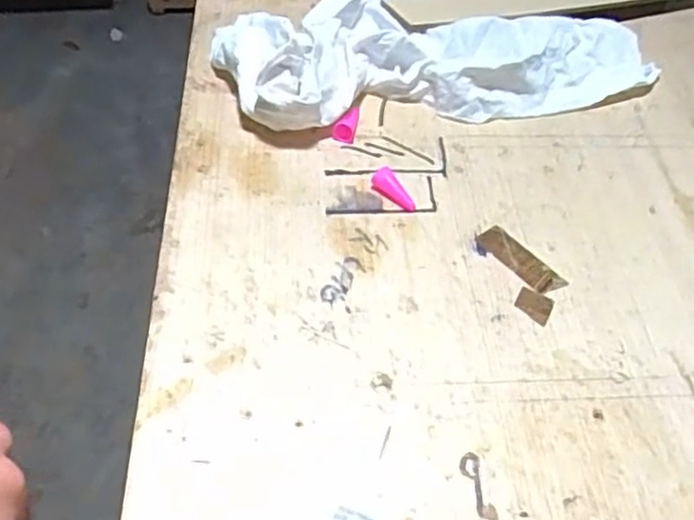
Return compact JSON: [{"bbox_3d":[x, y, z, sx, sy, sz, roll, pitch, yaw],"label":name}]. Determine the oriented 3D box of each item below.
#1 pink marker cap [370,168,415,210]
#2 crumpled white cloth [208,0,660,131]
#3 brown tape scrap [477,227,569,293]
[{"bbox_3d":[0.030,-0.045,0.434,0.013,0.013,0.035,-26,57,-21],"label":"pink marker cap"},{"bbox_3d":[0.069,-0.170,0.514,0.336,0.048,0.151,-9,52,-9],"label":"crumpled white cloth"},{"bbox_3d":[0.107,-0.001,0.408,0.020,0.004,0.057,-33,59,-25],"label":"brown tape scrap"}]

